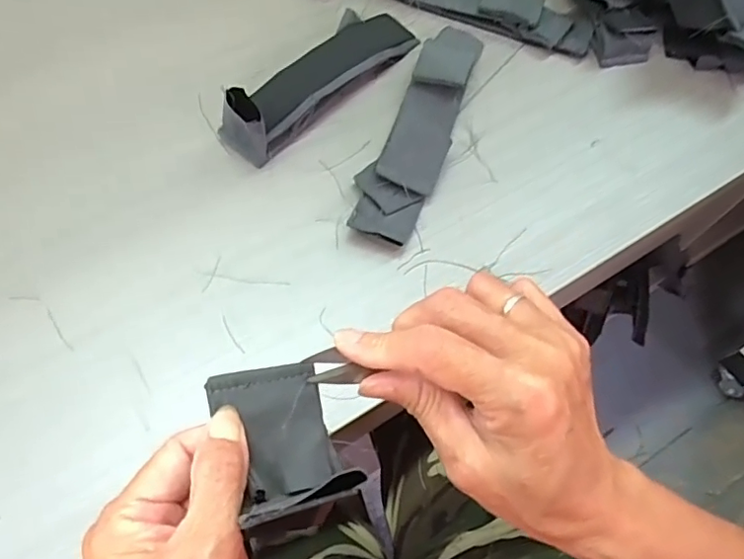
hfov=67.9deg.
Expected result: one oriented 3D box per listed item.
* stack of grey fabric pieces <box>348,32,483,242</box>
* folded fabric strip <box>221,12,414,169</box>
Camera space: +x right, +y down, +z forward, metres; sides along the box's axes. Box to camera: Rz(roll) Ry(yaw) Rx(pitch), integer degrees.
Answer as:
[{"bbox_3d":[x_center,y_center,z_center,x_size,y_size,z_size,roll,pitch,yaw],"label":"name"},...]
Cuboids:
[{"bbox_3d":[0.042,-0.126,0.445,0.053,0.026,0.223,22,67,7],"label":"stack of grey fabric pieces"},{"bbox_3d":[-0.042,-0.175,0.445,0.054,0.048,0.194,41,71,14],"label":"folded fabric strip"}]

